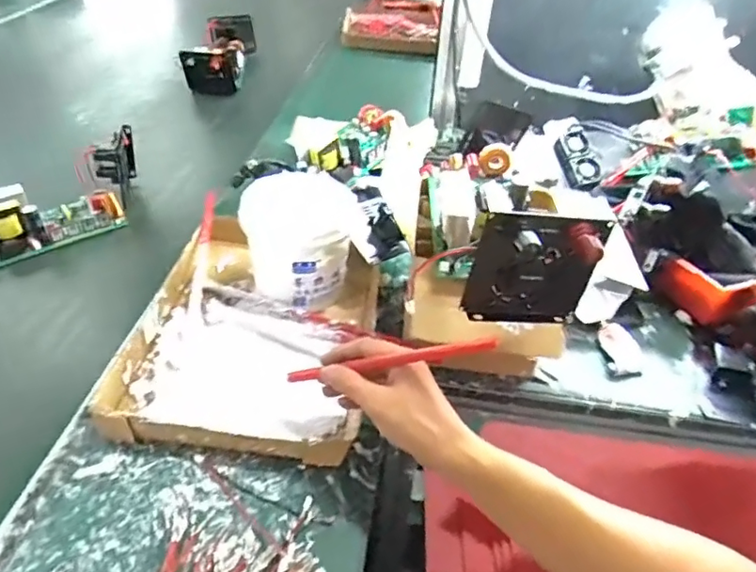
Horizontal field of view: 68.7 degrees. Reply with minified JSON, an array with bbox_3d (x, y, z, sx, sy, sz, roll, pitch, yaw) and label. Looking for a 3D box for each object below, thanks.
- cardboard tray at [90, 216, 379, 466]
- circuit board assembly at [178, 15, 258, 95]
[{"bbox_3d":[-0.126,0.034,0.604,0.238,0.036,0.320,6,41,2],"label":"cardboard tray"},{"bbox_3d":[-0.340,-0.499,1.192,0.108,0.084,0.326,2,41,-2],"label":"circuit board assembly"}]

